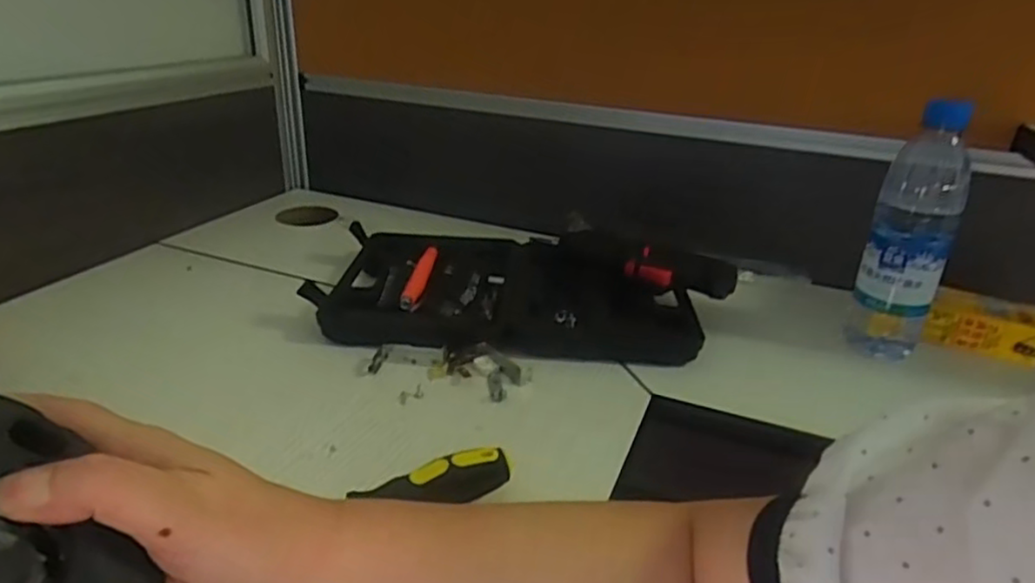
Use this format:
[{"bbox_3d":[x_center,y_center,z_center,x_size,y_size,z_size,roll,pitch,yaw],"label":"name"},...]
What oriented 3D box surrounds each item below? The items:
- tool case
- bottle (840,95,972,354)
[{"bbox_3d":[0.003,-0.016,0.654,0.356,0.072,0.215,3,26,-1],"label":"tool case"},{"bbox_3d":[0.338,-0.048,0.574,0.061,0.216,0.062,19,30,29],"label":"bottle"}]

